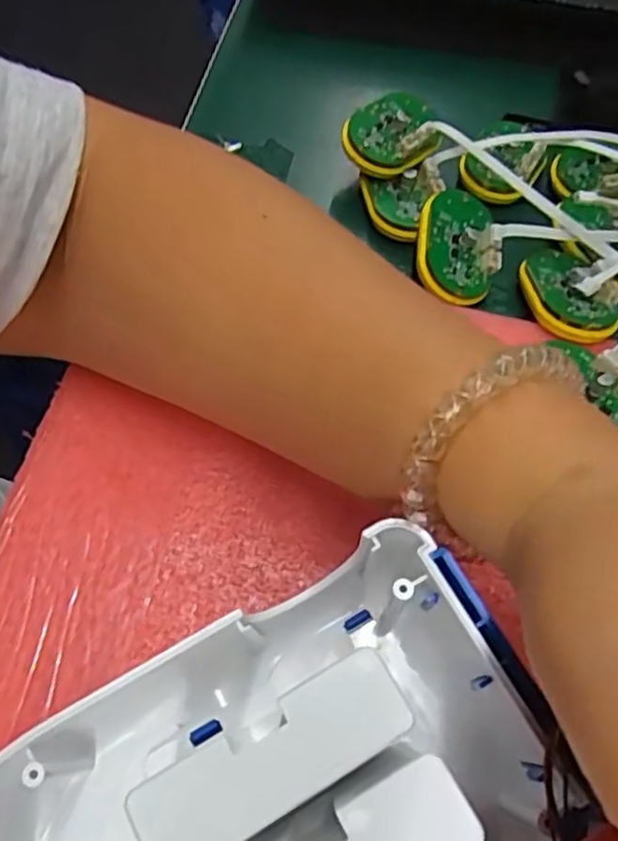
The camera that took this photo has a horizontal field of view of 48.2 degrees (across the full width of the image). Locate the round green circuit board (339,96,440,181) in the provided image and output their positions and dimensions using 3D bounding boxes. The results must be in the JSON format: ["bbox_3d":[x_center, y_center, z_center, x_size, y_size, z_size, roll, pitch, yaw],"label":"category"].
[{"bbox_3d":[0.039,-0.131,0.317,0.043,0.013,0.037,-37,80,-2],"label":"round green circuit board"}]

